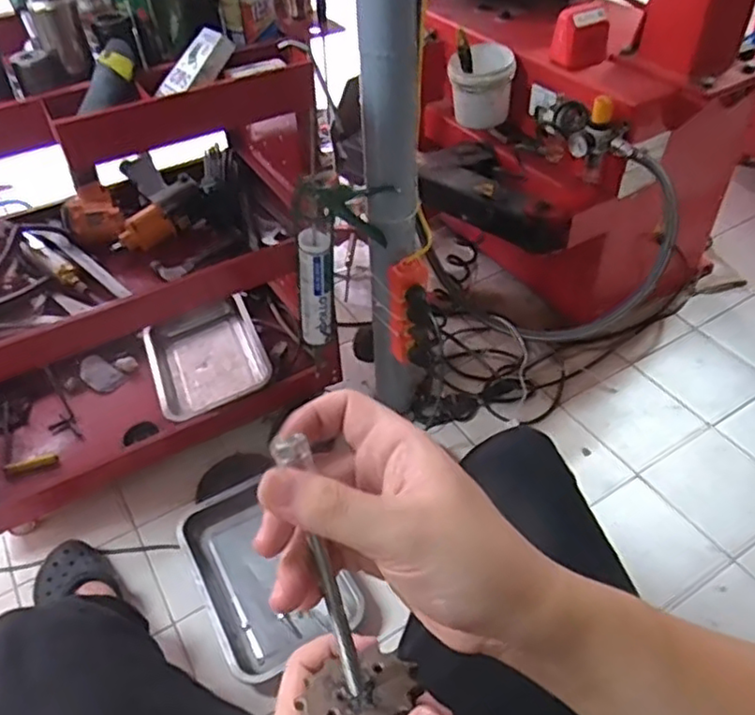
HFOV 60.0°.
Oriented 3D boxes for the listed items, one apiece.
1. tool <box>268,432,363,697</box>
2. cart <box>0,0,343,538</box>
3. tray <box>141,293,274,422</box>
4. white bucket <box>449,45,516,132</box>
[{"bbox_3d":[-0.022,0.091,0.278,0.015,0.121,0.007,-17,14,-14],"label":"tool"},{"bbox_3d":[-0.457,-0.172,1.055,0.706,0.694,0.419,-22,48,-18],"label":"cart"},{"bbox_3d":[-0.339,0.002,1.303,0.217,0.060,0.300,-20,47,-16],"label":"tray"},{"bbox_3d":[0.206,-0.537,1.294,0.120,0.132,0.120,-1,45,1],"label":"white bucket"}]

